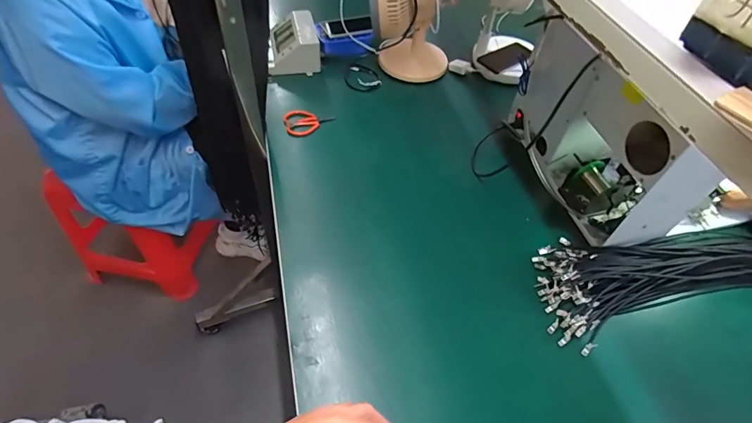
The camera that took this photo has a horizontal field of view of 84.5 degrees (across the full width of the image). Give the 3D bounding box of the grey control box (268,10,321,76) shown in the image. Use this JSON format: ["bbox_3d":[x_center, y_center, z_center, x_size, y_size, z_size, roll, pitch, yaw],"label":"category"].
[{"bbox_3d":[-0.223,-0.434,1.092,0.134,0.103,0.160,-8,53,-11],"label":"grey control box"}]

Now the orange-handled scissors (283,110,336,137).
[{"bbox_3d":[-0.155,-0.213,0.960,0.113,0.018,0.068,-19,56,-19],"label":"orange-handled scissors"}]

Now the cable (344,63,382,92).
[{"bbox_3d":[-0.034,-0.350,1.081,0.094,0.013,0.104,2,51,-3],"label":"cable"}]

